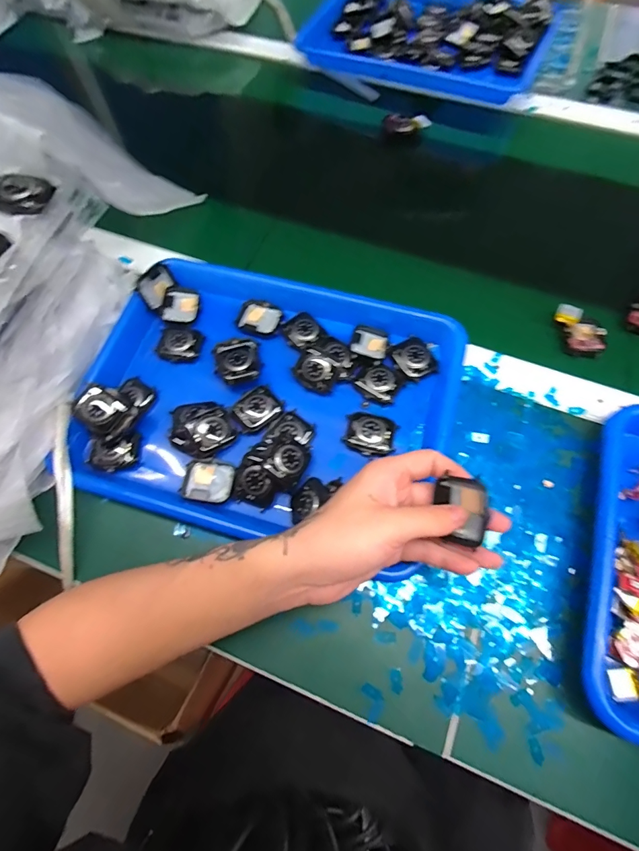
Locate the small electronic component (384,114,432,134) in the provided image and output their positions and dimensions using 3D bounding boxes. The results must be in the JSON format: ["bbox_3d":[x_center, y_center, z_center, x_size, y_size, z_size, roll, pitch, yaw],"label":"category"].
[{"bbox_3d":[0.118,-0.404,0.534,0.063,0.011,0.028,-1,69,1],"label":"small electronic component"}]

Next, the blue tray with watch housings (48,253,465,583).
[{"bbox_3d":[-0.045,-0.030,0.373,0.323,0.036,0.252,14,70,7],"label":"blue tray with watch housings"}]

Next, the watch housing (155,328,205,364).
[{"bbox_3d":[-0.141,-0.084,0.406,0.042,0.010,0.039,7,69,5],"label":"watch housing"}]

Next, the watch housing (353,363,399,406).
[{"bbox_3d":[0.056,-0.040,0.376,0.037,0.008,0.032,33,73,14],"label":"watch housing"}]

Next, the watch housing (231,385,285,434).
[{"bbox_3d":[-0.059,-0.016,0.372,0.043,0.007,0.036,-38,72,-12],"label":"watch housing"}]

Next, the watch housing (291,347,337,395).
[{"bbox_3d":[-0.004,-0.051,0.380,0.041,0.011,0.033,28,114,12],"label":"watch housing"}]

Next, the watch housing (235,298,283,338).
[{"bbox_3d":[-0.062,-0.112,0.418,0.045,0.010,0.037,22,71,10],"label":"watch housing"}]

